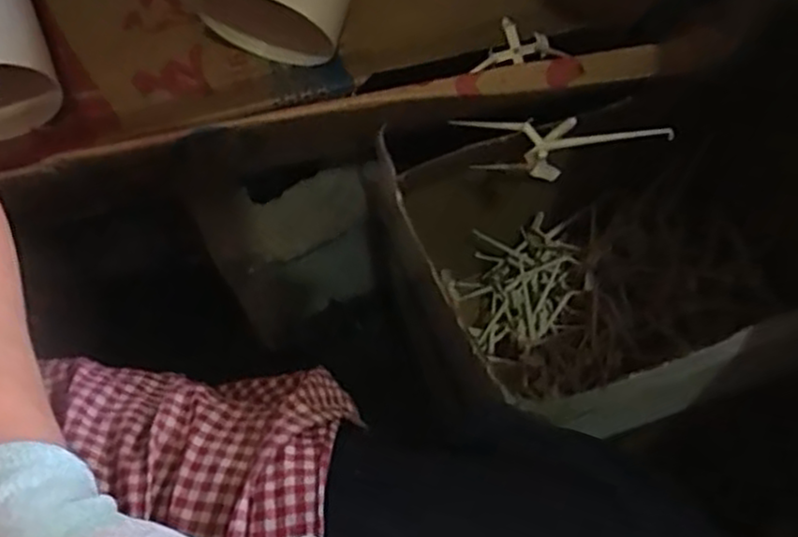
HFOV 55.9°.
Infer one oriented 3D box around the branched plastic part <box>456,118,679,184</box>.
[{"bbox_3d":[0.120,-0.096,0.587,0.174,0.048,0.046,4,57,34],"label":"branched plastic part"}]

